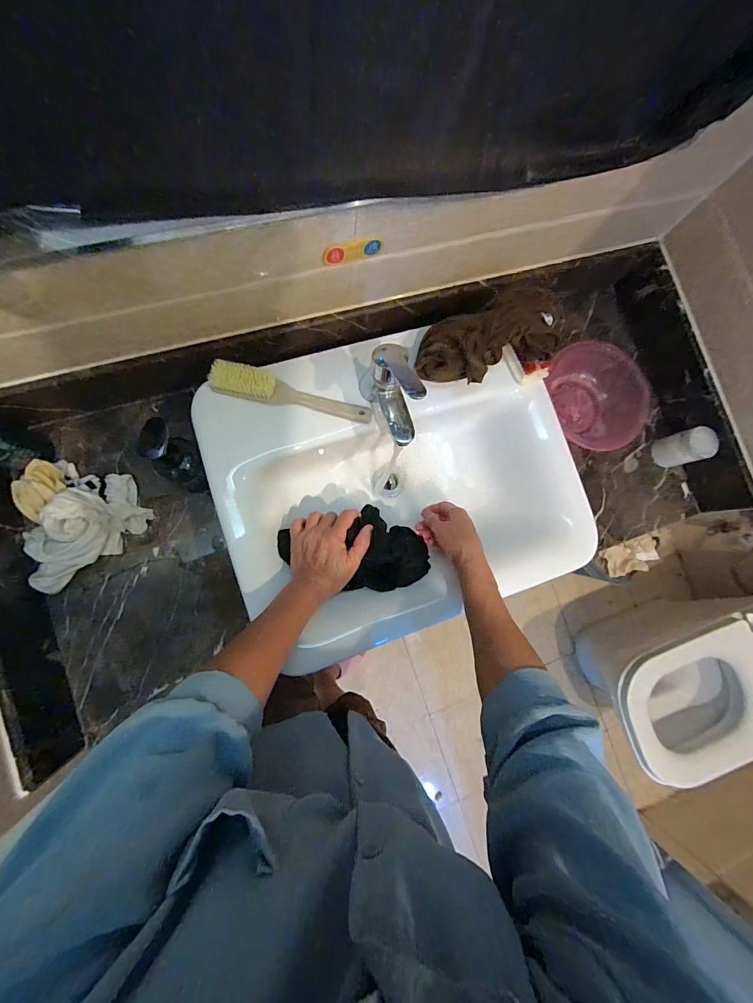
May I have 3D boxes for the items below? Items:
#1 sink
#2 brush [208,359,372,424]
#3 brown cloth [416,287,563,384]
[{"bbox_3d":[0.037,-0.031,0.615,0.547,0.148,0.429,-16,86,-9],"label":"sink"},{"bbox_3d":[-0.119,-0.153,0.526,0.226,0.034,0.040,12,82,-6],"label":"brush"},{"bbox_3d":[0.161,-0.238,0.529,0.208,0.071,0.105,-13,86,-9],"label":"brown cloth"}]

